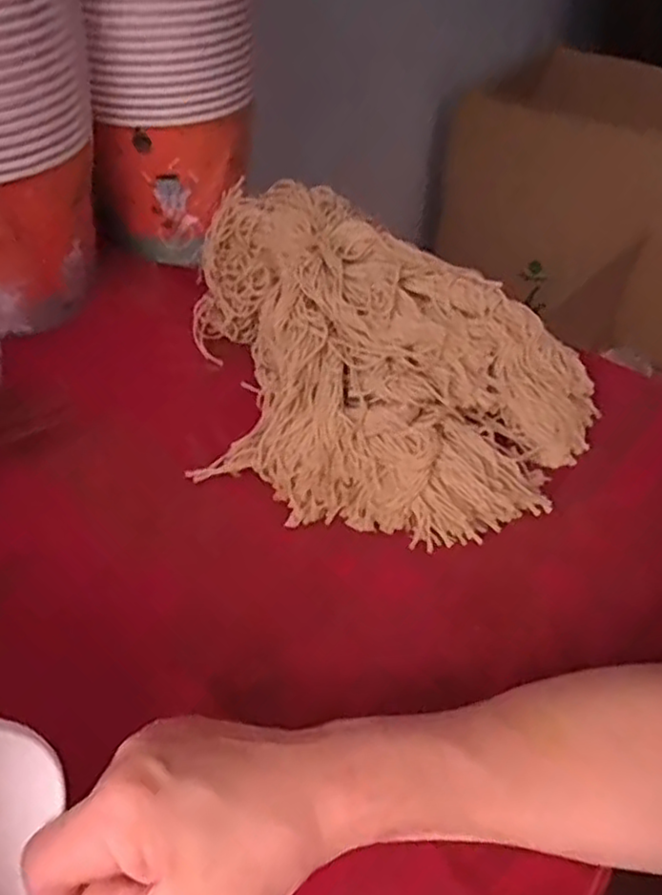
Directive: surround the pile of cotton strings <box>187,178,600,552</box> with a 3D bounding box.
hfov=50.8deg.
[{"bbox_3d":[0.011,-0.075,0.501,0.236,0.082,0.340,-32,54,-31],"label":"pile of cotton strings"}]

